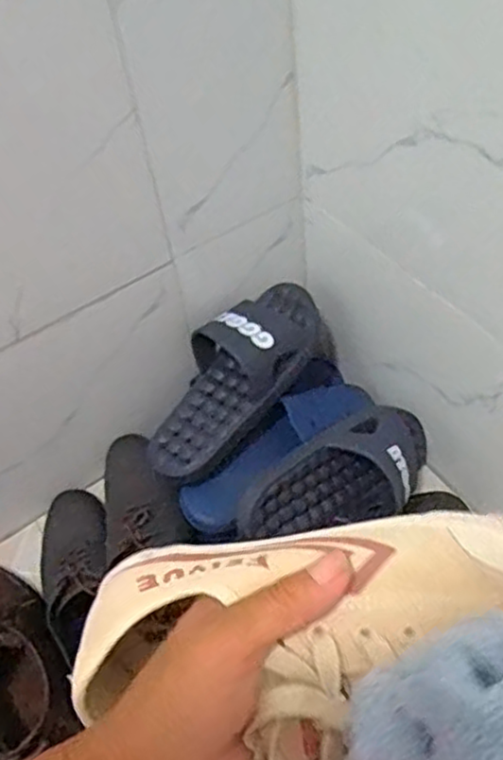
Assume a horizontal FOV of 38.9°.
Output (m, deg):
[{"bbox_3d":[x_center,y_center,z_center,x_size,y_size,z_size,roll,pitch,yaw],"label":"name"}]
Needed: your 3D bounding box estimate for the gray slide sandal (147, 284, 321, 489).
[{"bbox_3d":[-0.017,-0.003,0.815,0.132,0.084,0.274,28,73,26],"label":"gray slide sandal"}]

